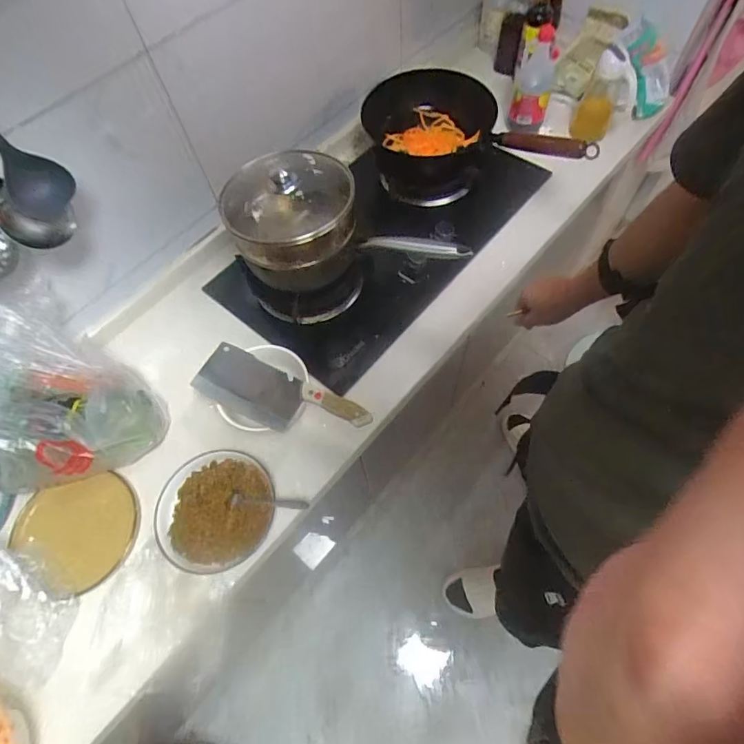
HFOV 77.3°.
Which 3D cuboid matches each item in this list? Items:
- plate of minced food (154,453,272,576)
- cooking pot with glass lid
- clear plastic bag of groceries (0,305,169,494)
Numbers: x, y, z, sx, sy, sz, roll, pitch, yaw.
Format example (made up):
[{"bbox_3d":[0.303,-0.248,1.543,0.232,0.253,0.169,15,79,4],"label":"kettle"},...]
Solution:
[{"bbox_3d":[-0.258,0.228,0.768,0.190,0.053,0.186,-1,62,2],"label":"plate of minced food"},{"bbox_3d":[-0.064,-0.275,0.844,0.410,0.162,0.232,3,62,4],"label":"cooking pot with glass lid"},{"bbox_3d":[-0.524,0.035,0.777,0.273,0.171,0.238,-11,62,-4],"label":"clear plastic bag of groceries"}]

